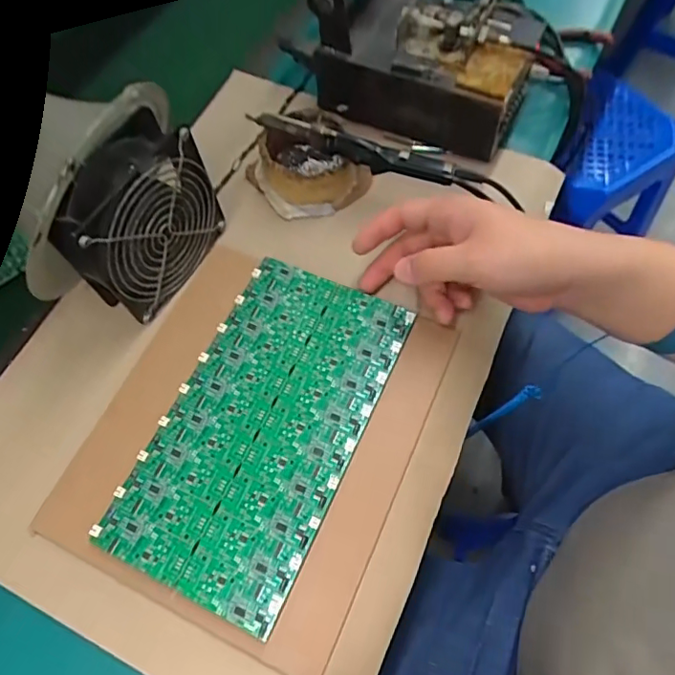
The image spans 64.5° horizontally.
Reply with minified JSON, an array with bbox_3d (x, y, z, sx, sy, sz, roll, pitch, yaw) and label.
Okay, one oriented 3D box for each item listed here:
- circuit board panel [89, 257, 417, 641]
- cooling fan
[{"bbox_3d":[-0.053,0.059,0.390,0.136,0.005,0.244,22,67,13],"label":"circuit board panel"},{"bbox_3d":[-0.148,-0.089,0.407,0.051,0.123,0.120,21,67,13],"label":"cooling fan"}]

